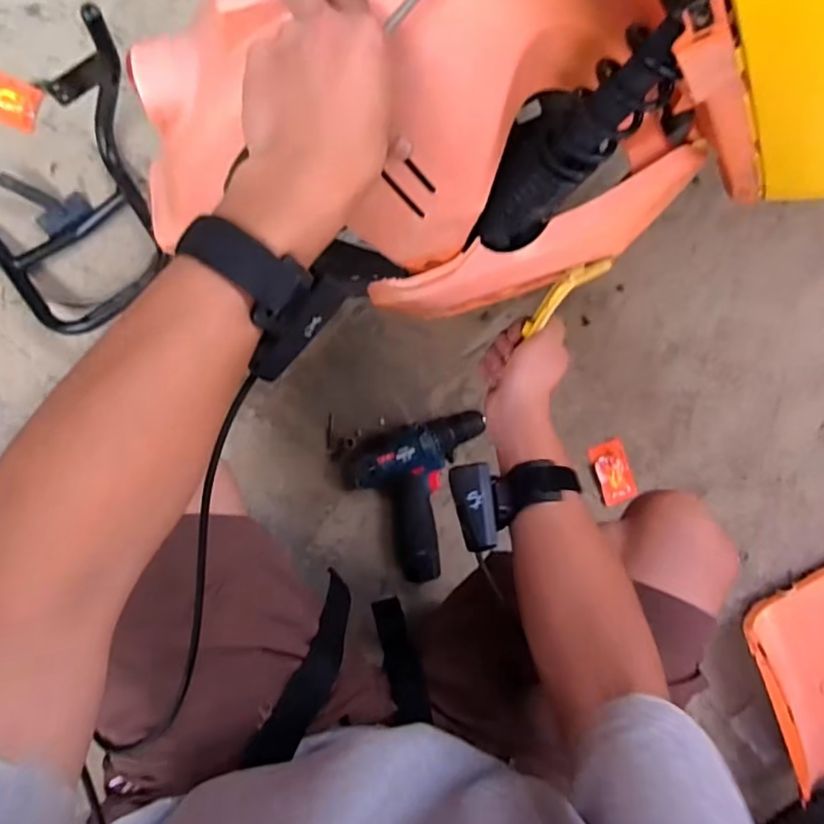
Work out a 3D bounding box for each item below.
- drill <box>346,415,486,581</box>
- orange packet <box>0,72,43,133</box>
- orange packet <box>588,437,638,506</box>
[{"bbox_3d":[0.022,0.111,0.751,0.179,0.050,0.189,-19,96,-4],"label":"drill"},{"bbox_3d":[-0.472,-0.364,0.670,0.074,0.007,0.056,17,92,-7],"label":"orange packet"},{"bbox_3d":[0.283,0.084,0.804,0.049,0.015,0.084,-17,96,-4],"label":"orange packet"}]

